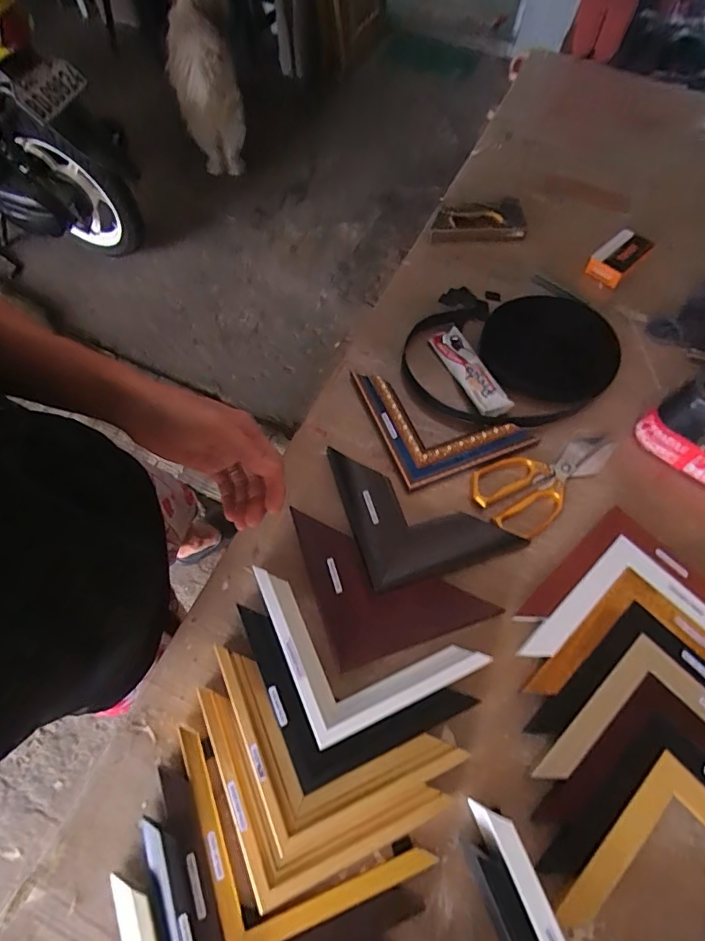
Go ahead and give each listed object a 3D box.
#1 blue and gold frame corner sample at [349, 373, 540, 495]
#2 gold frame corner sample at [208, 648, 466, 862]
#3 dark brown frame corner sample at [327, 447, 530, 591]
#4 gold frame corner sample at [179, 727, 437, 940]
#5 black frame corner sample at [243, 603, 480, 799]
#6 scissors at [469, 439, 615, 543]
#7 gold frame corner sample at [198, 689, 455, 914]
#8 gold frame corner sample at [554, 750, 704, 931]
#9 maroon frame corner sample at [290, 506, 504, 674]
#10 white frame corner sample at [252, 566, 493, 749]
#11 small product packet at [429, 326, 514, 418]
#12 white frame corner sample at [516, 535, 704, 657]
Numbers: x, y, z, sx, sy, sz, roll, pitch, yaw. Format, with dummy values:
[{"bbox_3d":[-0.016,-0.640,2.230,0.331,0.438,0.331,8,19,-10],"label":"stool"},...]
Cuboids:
[{"bbox_3d":[0.126,-0.086,0.675,0.190,0.016,0.196,-20,68,-11],"label":"blue and gold frame corner sample"},{"bbox_3d":[-0.019,0.253,0.505,0.193,0.030,0.191,-20,68,-11],"label":"gold frame corner sample"},{"bbox_3d":[0.087,0.040,0.616,0.186,0.015,0.189,-17,67,-9],"label":"dark brown frame corner sample"},{"bbox_3d":[-0.075,0.376,0.455,0.269,0.016,0.130,22,67,8],"label":"gold frame corner sample"},{"bbox_3d":[-0.021,0.257,0.502,0.258,0.024,0.130,19,66,7],"label":"black frame corner sample"},{"bbox_3d":[0.260,-0.002,0.656,0.224,0.019,0.108,-36,65,-26],"label":"scissors"},{"bbox_3d":[-0.053,0.335,0.463,0.267,0.019,0.132,20,67,7],"label":"gold frame corner sample"},{"bbox_3d":[0.321,0.413,0.450,0.187,0.019,0.193,-40,73,-18],"label":"gold frame corner sample"},{"bbox_3d":[0.041,0.120,0.583,0.184,0.028,0.184,-17,67,-10],"label":"maroon frame corner sample"},{"bbox_3d":[0.015,0.171,0.543,0.194,0.025,0.190,-22,68,-11],"label":"white frame corner sample"},{"bbox_3d":[0.174,-0.148,0.708,0.046,0.016,0.164,-24,69,-12],"label":"small product packet"},{"bbox_3d":[0.329,0.205,0.541,0.193,0.016,0.195,-41,73,-18],"label":"white frame corner sample"}]

